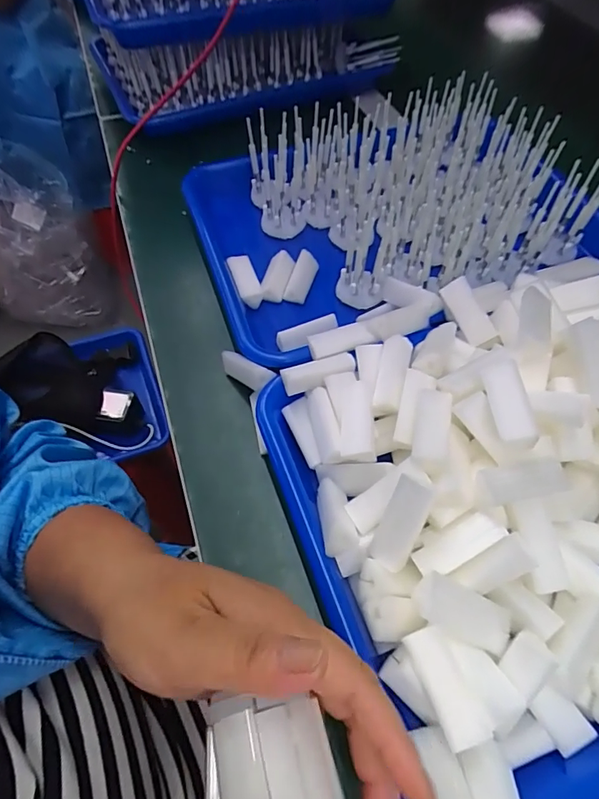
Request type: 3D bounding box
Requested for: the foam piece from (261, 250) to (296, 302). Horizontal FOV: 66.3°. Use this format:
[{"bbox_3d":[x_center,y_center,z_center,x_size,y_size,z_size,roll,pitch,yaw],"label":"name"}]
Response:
[{"bbox_3d":[-0.018,-0.101,0.376,0.019,0.011,0.047,12,58,8],"label":"foam piece"}]

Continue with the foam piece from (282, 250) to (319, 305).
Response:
[{"bbox_3d":[0.002,-0.099,0.374,0.018,0.014,0.044,16,73,10],"label":"foam piece"}]

